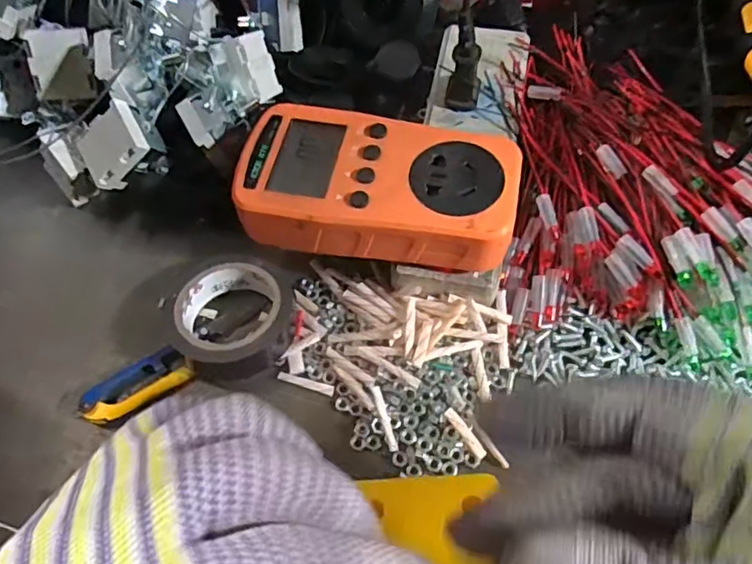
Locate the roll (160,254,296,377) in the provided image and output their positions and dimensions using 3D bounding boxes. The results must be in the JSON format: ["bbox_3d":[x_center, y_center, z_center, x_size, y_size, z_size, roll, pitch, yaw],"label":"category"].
[{"bbox_3d":[-0.072,0.015,0.282,0.058,0.025,0.059,0,63,1],"label":"roll"}]

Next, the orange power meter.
[{"bbox_3d":[0.001,-0.043,0.267,0.125,0.031,0.066,11,63,7],"label":"orange power meter"}]

